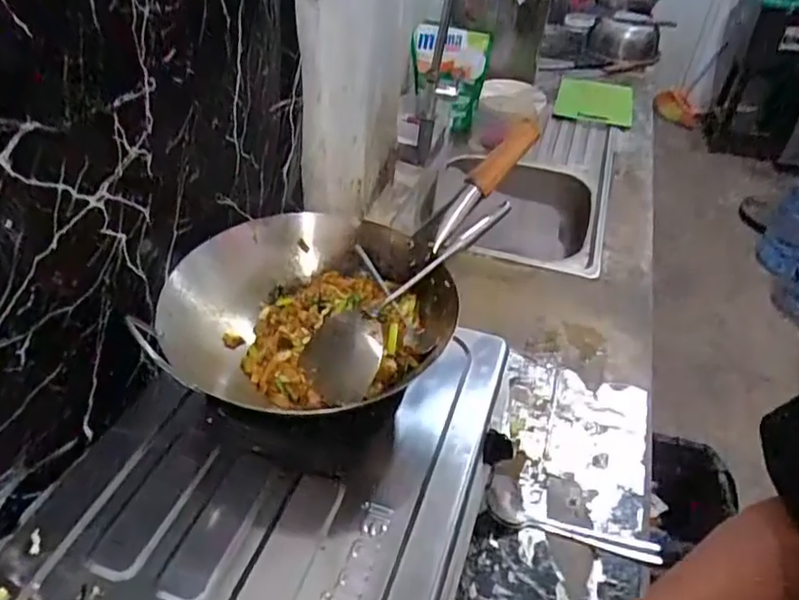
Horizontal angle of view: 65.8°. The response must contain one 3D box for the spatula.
[{"bbox_3d":[0.018,-0.021,0.724,0.080,0.070,0.347,30,61,28],"label":"spatula"}]

